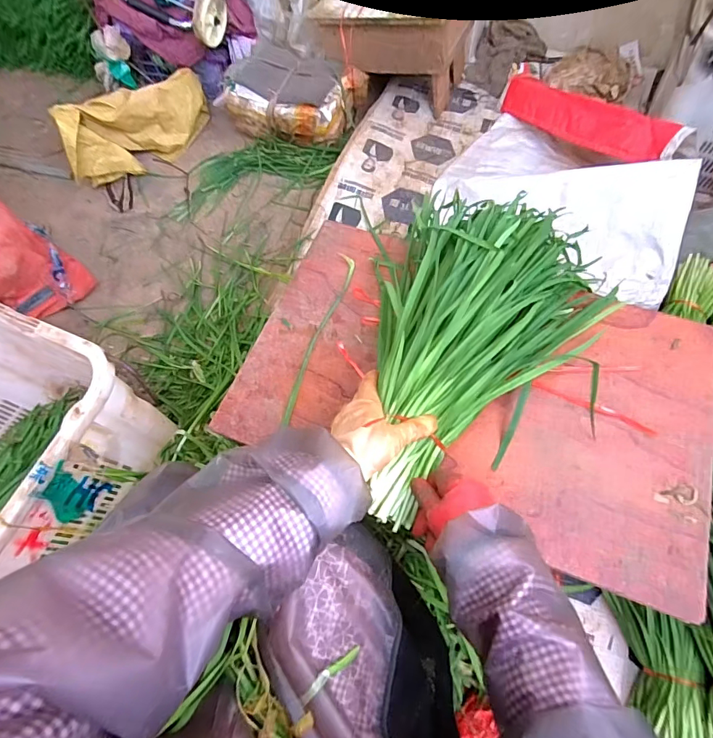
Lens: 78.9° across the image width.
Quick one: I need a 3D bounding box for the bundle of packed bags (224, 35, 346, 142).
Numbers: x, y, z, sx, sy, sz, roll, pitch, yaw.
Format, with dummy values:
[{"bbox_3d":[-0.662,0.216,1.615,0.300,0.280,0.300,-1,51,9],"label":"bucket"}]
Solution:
[{"bbox_3d":[-0.199,-0.827,1.324,0.351,0.145,0.234,24,69,14],"label":"bundle of packed bags"}]

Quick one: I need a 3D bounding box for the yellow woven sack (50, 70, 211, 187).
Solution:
[{"bbox_3d":[-0.699,-0.781,1.353,0.199,0.206,0.503,34,71,17],"label":"yellow woven sack"}]

